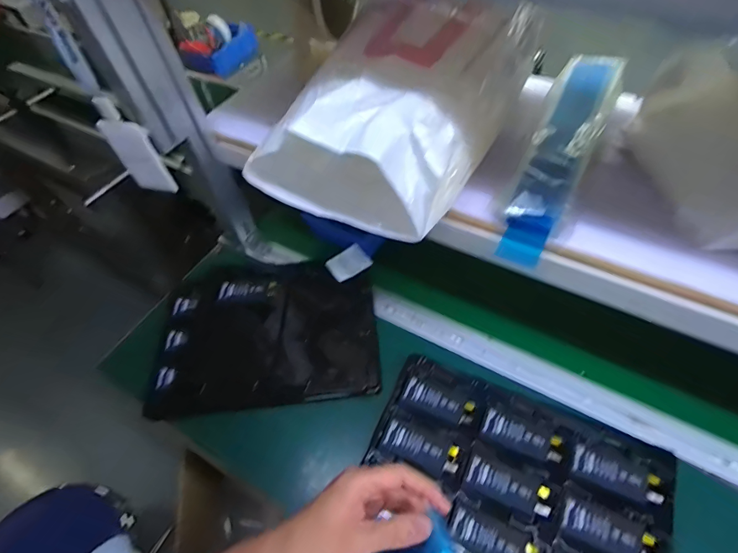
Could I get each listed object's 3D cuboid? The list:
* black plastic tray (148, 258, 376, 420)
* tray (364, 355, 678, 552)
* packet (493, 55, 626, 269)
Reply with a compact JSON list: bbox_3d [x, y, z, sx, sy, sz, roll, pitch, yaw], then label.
[{"bbox_3d":[-0.157,0.084,0.641,0.329,0.029,0.234,-6,55,1],"label":"black plastic tray"},{"bbox_3d":[0.166,0.248,0.490,0.333,0.022,0.218,20,59,18],"label":"tray"},{"bbox_3d":[0.237,-0.161,0.506,0.074,0.053,0.356,21,59,18],"label":"packet"}]

